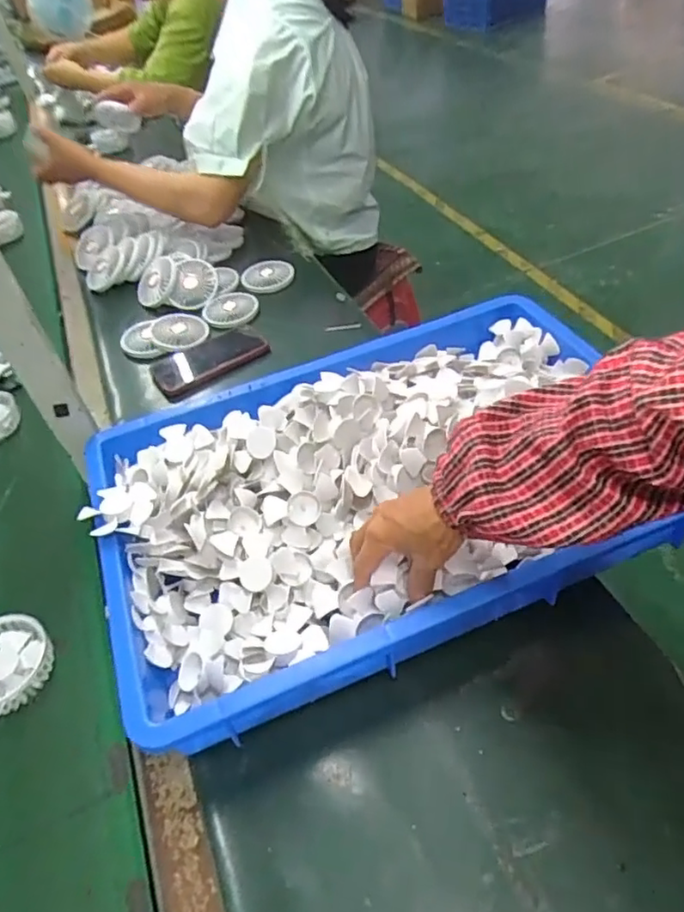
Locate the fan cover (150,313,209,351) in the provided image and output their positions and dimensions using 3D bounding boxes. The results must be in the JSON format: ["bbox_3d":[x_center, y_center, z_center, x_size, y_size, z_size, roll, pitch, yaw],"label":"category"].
[{"bbox_3d":[-0.251,-0.196,0.963,0.081,0.015,0.095,-9,45,-1],"label":"fan cover"}]

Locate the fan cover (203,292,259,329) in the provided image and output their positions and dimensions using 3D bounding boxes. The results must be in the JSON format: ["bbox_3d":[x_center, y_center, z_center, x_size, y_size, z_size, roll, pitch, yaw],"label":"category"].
[{"bbox_3d":[-0.180,-0.238,1.003,0.086,0.013,0.086,-8,45,4],"label":"fan cover"}]

